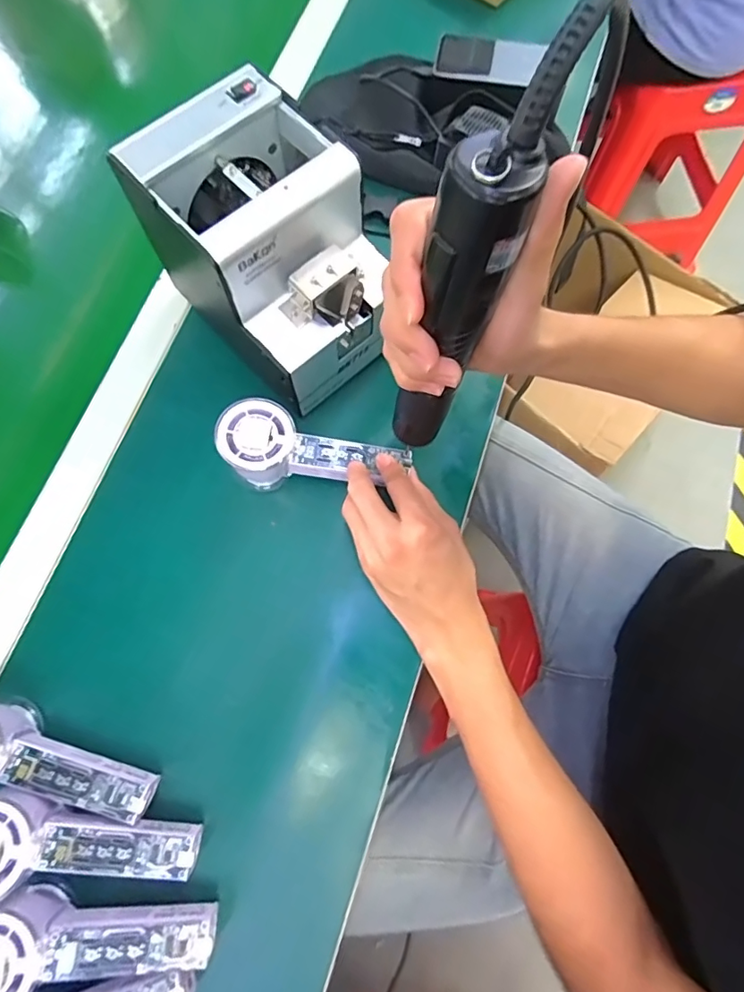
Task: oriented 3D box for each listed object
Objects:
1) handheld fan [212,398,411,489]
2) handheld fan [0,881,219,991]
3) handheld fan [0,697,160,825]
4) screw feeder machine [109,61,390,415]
[{"bbox_3d":[-0.049,-0.032,0.409,0.143,0.046,0.057,11,73,-15],"label":"handheld fan"},{"bbox_3d":[-0.175,0.271,0.311,0.149,0.037,0.053,5,73,-13],"label":"handheld fan"},{"bbox_3d":[-0.222,0.182,0.347,0.148,0.057,0.049,21,74,-7],"label":"handheld fan"},{"bbox_3d":[-0.072,-0.184,0.401,0.120,0.148,0.168,-41,77,-10],"label":"screw feeder machine"}]

